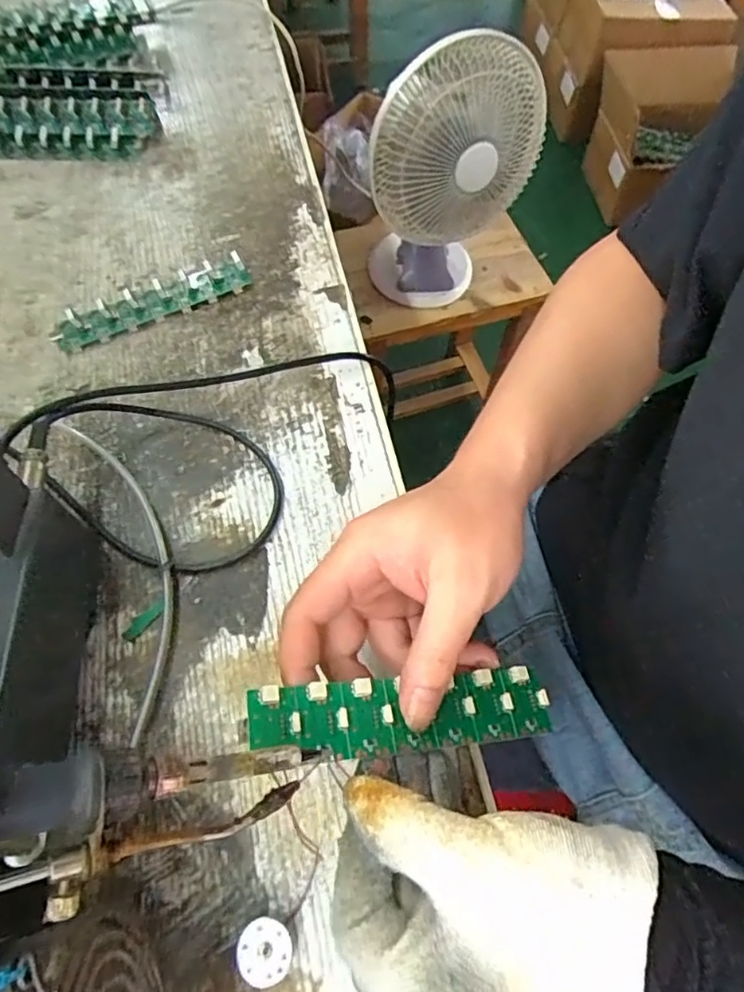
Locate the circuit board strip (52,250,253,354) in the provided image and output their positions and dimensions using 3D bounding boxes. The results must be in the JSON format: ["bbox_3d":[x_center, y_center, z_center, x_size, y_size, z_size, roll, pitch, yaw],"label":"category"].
[{"bbox_3d":[-0.157,-0.142,0.418,0.137,0.020,0.036,-25,65,-13],"label":"circuit board strip"}]

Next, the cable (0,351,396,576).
[{"bbox_3d":[-0.084,-0.049,0.350,0.126,0.051,0.206,39,68,18],"label":"cable"}]

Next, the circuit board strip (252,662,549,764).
[{"bbox_3d":[0.016,0.093,0.252,0.135,0.007,0.031,4,60,-20],"label":"circuit board strip"}]

